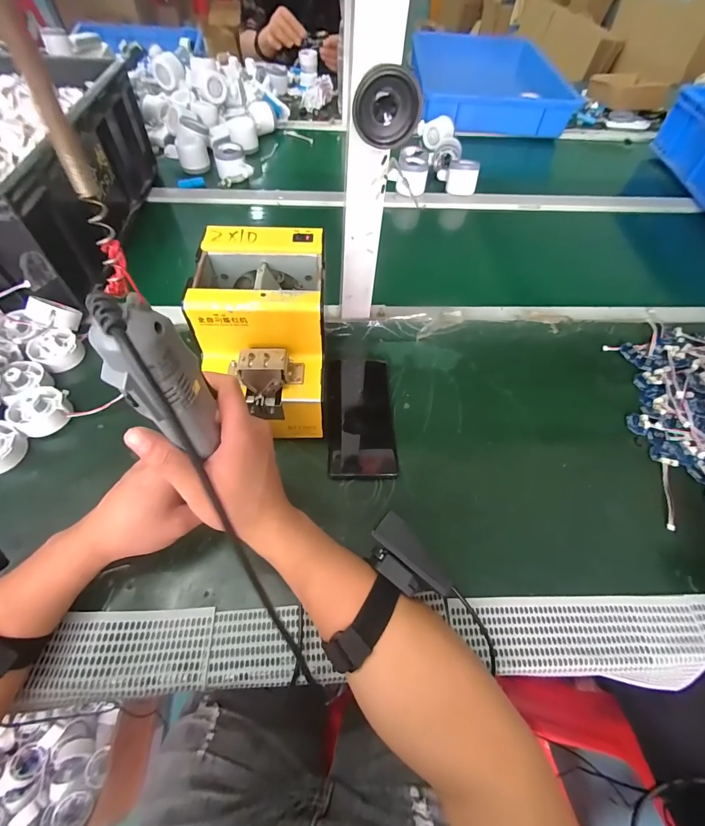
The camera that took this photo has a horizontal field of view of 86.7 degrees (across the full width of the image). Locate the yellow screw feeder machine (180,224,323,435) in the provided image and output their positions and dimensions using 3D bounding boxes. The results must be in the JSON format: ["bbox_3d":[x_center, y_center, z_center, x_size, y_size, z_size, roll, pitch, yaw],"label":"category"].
[{"bbox_3d":[-0.094,-0.086,0.396,0.127,0.122,0.181,0,56,-3],"label":"yellow screw feeder machine"}]

